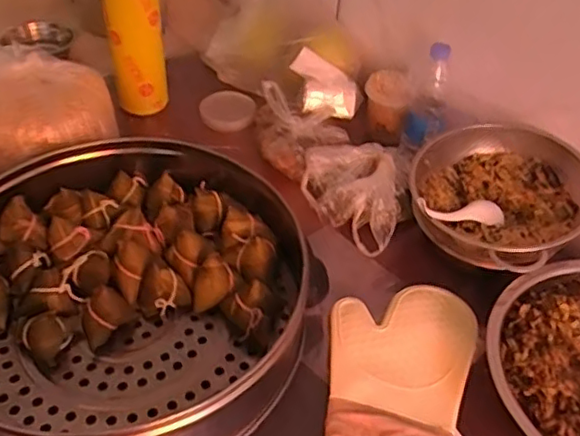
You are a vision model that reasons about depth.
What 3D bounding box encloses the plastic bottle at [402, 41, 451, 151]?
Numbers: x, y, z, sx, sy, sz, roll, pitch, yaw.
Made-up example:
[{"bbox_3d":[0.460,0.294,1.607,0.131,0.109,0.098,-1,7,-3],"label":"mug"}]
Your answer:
[{"bbox_3d":[0.231,-0.196,1.019,0.065,0.180,0.051,12,44,8],"label":"plastic bottle"}]

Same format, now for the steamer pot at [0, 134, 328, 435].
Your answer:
[{"bbox_3d":[-0.203,0.085,0.804,0.480,0.126,0.453,3,44,-2],"label":"steamer pot"}]

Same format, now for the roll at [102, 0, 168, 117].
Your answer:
[{"bbox_3d":[-0.273,-0.328,1.094,0.097,0.257,0.107,-6,45,-12],"label":"roll"}]

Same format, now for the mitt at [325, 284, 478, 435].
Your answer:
[{"bbox_3d":[0.146,0.184,0.772,0.187,0.031,0.270,5,45,2],"label":"mitt"}]

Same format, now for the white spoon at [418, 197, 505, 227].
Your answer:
[{"bbox_3d":[0.245,-0.009,0.870,0.164,0.024,0.045,1,41,-29],"label":"white spoon"}]

